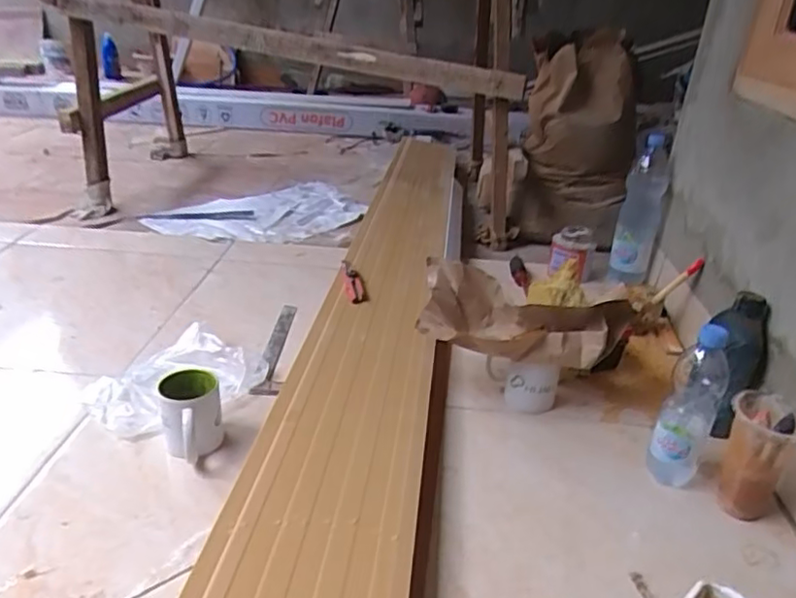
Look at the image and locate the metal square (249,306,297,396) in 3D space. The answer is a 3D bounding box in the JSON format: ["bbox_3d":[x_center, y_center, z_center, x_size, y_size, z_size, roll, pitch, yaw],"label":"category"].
[{"bbox_3d":[-0.215,0.083,1.138,0.046,0.012,0.299,2,26,-3],"label":"metal square"}]

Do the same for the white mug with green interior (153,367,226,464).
[{"bbox_3d":[-0.282,0.161,0.868,0.078,0.095,0.094,-8,28,-21],"label":"white mug with green interior"}]

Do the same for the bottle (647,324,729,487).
[{"bbox_3d":[0.390,0.143,0.844,0.066,0.222,0.072,18,30,28],"label":"bottle"}]

